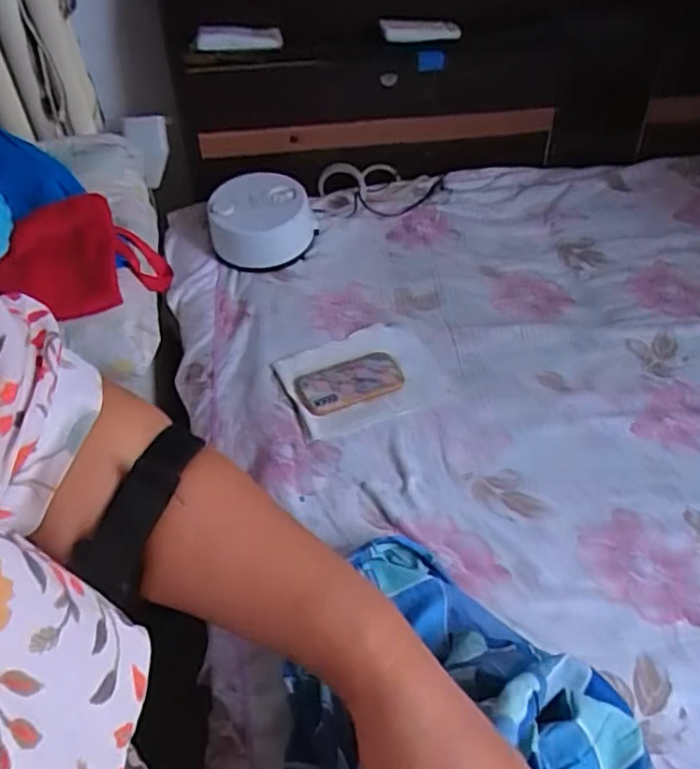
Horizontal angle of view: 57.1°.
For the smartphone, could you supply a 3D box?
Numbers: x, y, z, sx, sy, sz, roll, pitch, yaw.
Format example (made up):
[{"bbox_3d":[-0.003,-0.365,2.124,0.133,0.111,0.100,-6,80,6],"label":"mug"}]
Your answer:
[{"bbox_3d":[-0.001,-0.003,1.023,0.171,0.008,0.080,-17,52,-18],"label":"smartphone"}]

